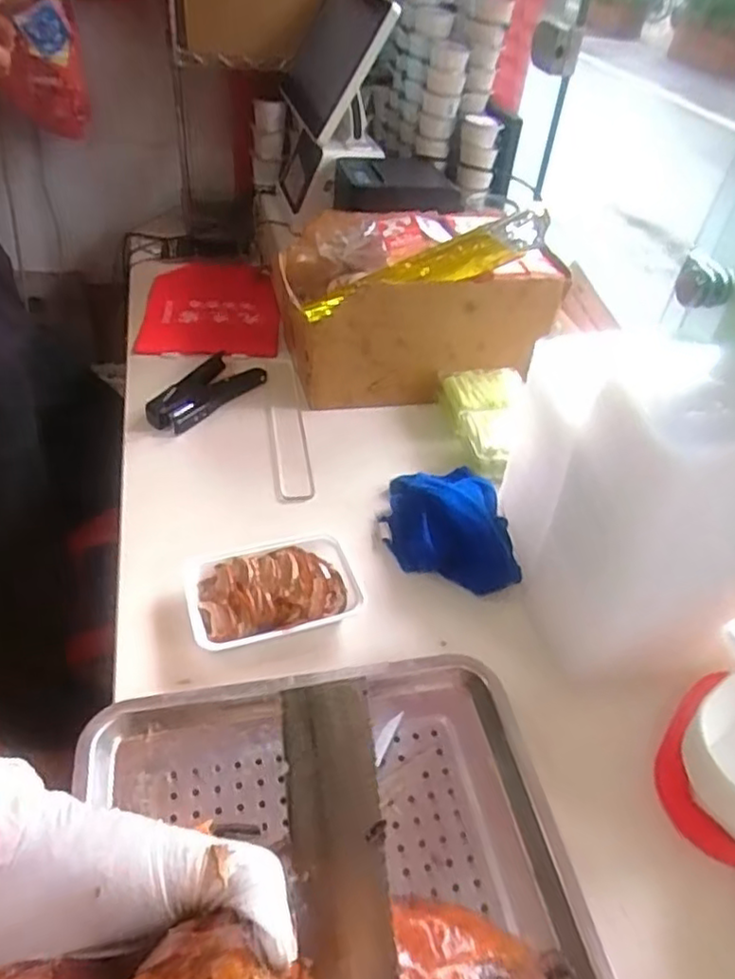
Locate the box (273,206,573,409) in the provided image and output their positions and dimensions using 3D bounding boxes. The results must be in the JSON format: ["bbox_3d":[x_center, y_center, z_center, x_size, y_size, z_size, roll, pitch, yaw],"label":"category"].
[{"bbox_3d":[0.063,-0.270,0.915,0.333,0.228,0.202,-3,44,-10],"label":"box"}]

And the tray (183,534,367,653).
[{"bbox_3d":[-0.093,0.099,0.659,0.166,0.030,0.112,-9,45,-16],"label":"tray"}]

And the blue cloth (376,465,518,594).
[{"bbox_3d":[0.088,0.032,0.728,0.122,0.065,0.173,-3,44,-10],"label":"blue cloth"}]

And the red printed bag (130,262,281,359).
[{"bbox_3d":[-0.249,-0.300,1.070,0.206,0.034,0.275,0,43,-7],"label":"red printed bag"}]

